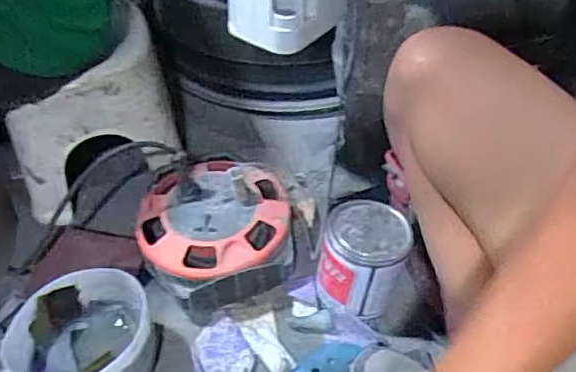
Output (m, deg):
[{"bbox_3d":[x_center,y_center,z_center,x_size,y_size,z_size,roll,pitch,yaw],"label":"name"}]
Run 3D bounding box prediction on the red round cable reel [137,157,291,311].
[{"bbox_3d":[-0.099,0.050,0.834,0.201,0.090,0.227,-6,45,-3],"label":"red round cable reel"}]

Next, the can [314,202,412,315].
[{"bbox_3d":[0.095,0.099,0.769,0.105,0.124,0.101,-2,45,2],"label":"can"}]

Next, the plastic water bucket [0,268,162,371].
[{"bbox_3d":[-0.233,0.185,0.714,0.155,0.087,0.157,-2,45,2],"label":"plastic water bucket"}]

